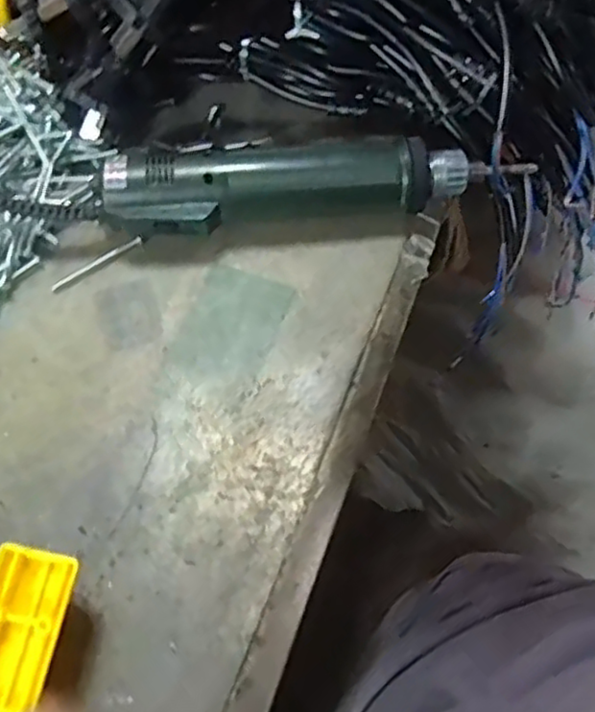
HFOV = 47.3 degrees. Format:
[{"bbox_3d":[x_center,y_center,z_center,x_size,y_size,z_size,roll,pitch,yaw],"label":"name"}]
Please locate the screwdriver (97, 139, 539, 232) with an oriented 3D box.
[{"bbox_3d":[0.013,-0.096,0.387,0.239,0.039,0.038,-5,63,-3],"label":"screwdriver"}]

